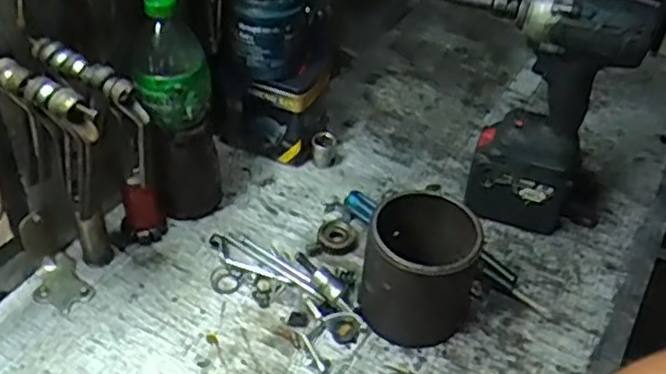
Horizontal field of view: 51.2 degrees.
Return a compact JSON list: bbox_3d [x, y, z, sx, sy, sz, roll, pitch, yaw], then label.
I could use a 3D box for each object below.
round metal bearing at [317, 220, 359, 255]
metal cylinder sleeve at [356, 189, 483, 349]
[{"bbox_3d":[0.005,0.058,0.821,0.047,0.014,0.046,3,44,-3],"label":"round metal bearing"},{"bbox_3d":[0.090,0.083,0.711,0.107,0.129,0.101,3,44,-3],"label":"metal cylinder sleeve"}]

